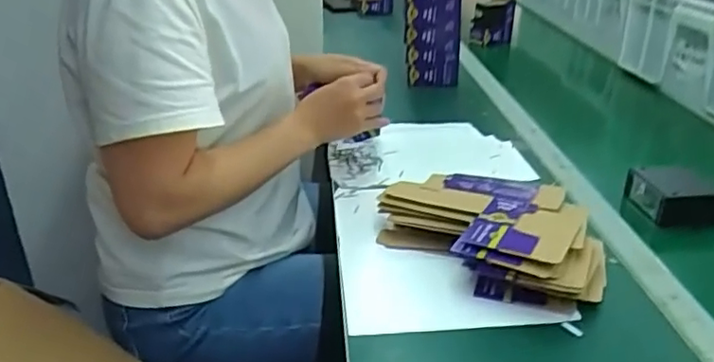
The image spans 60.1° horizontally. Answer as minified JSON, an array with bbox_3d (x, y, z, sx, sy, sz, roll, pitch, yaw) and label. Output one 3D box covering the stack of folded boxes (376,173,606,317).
[{"bbox_3d":[0.150,0.052,0.663,0.159,0.058,0.242,-24,35,-39],"label":"stack of folded boxes"}]

